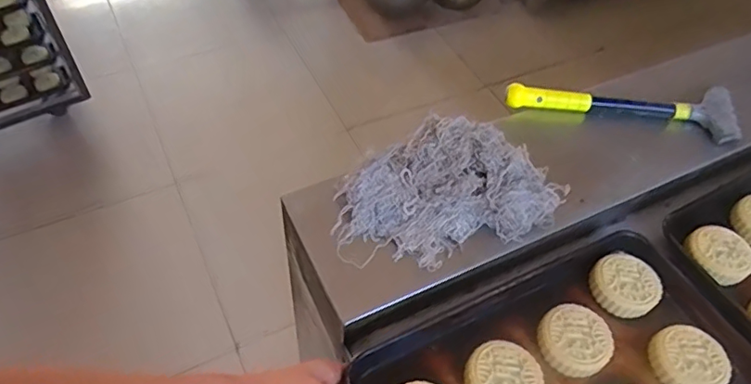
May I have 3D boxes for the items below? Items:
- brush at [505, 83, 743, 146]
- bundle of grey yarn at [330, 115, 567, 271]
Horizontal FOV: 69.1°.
[{"bbox_3d":[0.332,-0.124,0.744,0.305,0.024,0.092,11,51,-3],"label":"brush"},{"bbox_3d":[0.081,-0.011,0.611,0.254,0.061,0.157,-13,56,-21],"label":"bundle of grey yarn"}]

